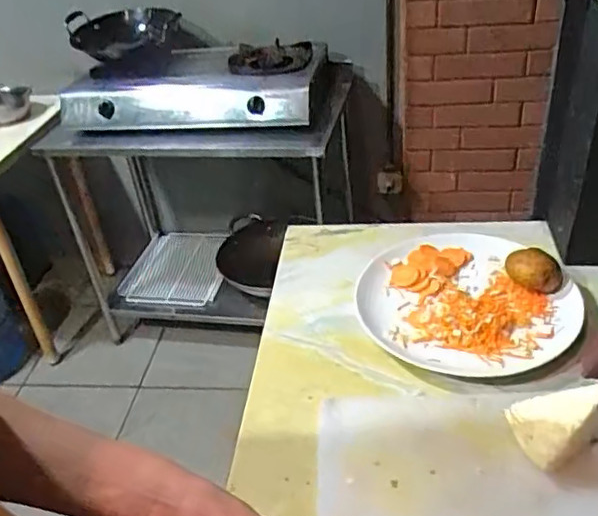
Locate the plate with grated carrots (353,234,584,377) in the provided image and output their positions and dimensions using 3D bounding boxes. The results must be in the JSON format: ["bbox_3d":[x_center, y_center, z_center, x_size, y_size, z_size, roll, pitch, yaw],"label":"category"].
[{"bbox_3d":[0.203,0.043,0.779,0.245,0.057,0.255,-5,36,4],"label":"plate with grated carrots"}]

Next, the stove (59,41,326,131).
[{"bbox_3d":[-0.295,-0.485,1.763,0.686,0.113,0.355,1,36,12],"label":"stove"}]

